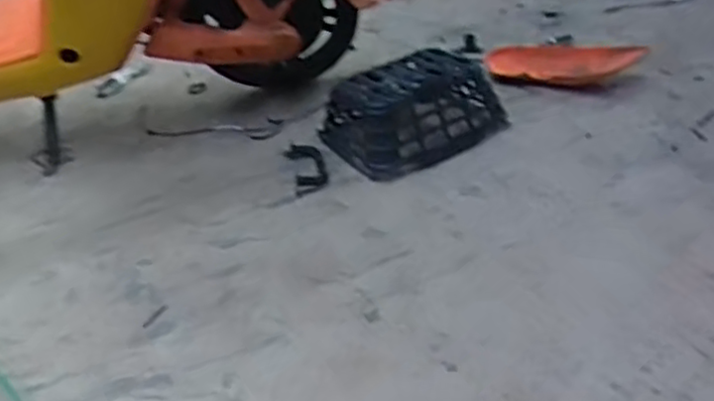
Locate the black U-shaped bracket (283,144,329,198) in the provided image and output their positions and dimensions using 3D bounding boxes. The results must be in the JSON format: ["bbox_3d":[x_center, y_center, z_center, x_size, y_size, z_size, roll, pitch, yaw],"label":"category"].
[{"bbox_3d":[-0.099,-0.071,1.433,0.077,0.024,0.190,-14,36,-9],"label":"black U-shaped bracket"}]

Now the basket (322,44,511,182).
[{"bbox_3d":[0.123,-0.192,1.497,0.356,0.134,0.228,-24,38,-18],"label":"basket"}]

